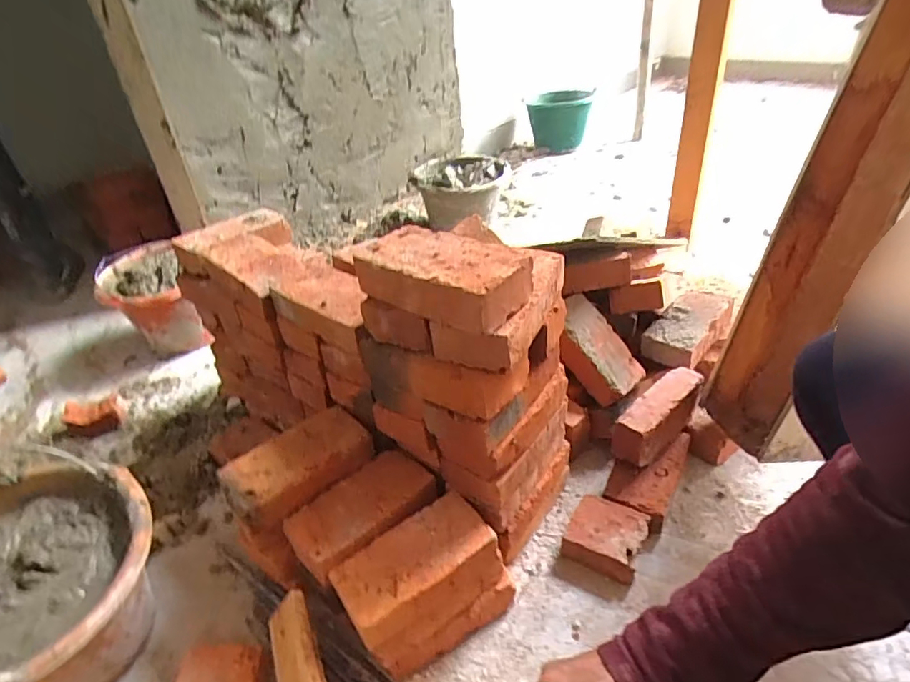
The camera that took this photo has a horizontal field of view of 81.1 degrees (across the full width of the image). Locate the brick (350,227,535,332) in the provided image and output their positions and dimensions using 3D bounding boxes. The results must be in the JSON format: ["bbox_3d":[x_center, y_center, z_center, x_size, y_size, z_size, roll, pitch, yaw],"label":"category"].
[{"bbox_3d":[-0.015,-0.063,0.494,0.158,0.045,0.078,21,42,31],"label":"brick"}]

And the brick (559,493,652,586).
[{"bbox_3d":[0.184,0.240,0.651,0.085,0.043,0.081,18,43,26],"label":"brick"}]

